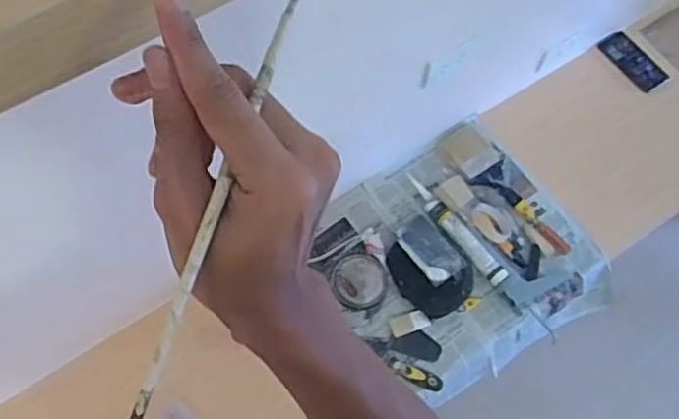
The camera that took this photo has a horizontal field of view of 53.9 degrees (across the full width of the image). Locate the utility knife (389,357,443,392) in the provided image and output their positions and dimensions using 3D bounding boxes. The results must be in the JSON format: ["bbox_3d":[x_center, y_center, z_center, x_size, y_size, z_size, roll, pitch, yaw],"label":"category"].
[{"bbox_3d":[0.144,0.314,1.269,0.107,0.020,0.033,25,68,8],"label":"utility knife"}]

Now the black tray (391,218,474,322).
[{"bbox_3d":[0.177,0.114,1.327,0.141,0.047,0.188,-35,73,-16],"label":"black tray"}]

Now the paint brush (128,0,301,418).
[{"bbox_3d":[-0.054,0.010,0.269,0.006,0.004,0.203,22,94,6],"label":"paint brush"}]

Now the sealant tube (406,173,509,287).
[{"bbox_3d":[0.232,0.036,1.355,0.039,0.039,0.288,-35,73,-16],"label":"sealant tube"}]

